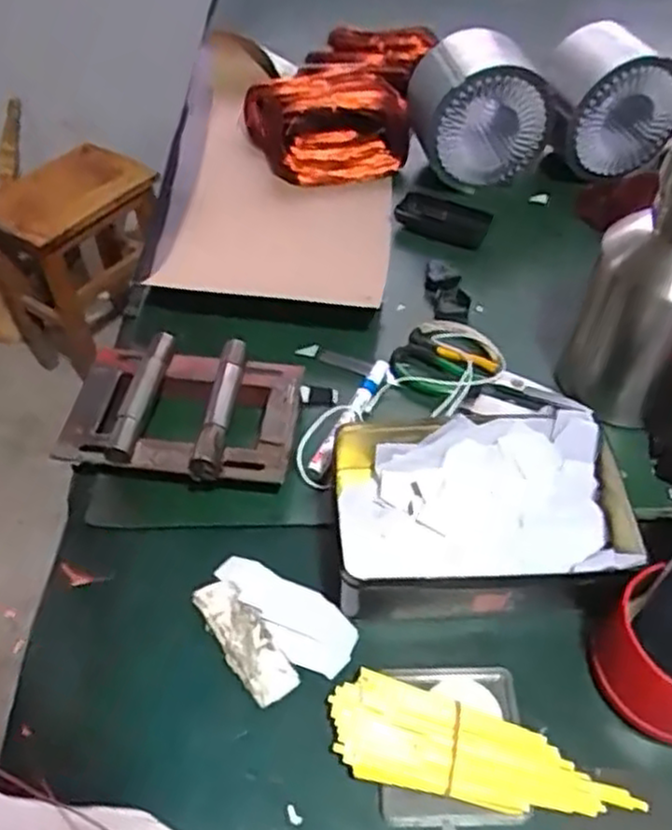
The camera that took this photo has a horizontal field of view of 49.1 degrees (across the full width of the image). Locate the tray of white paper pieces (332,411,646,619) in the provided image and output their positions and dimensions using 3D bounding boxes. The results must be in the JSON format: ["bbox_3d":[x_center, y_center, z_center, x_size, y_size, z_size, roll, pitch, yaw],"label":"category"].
[{"bbox_3d":[0.113,0.074,0.571,0.221,0.063,0.149,-3,49,-1],"label":"tray of white paper pieces"}]

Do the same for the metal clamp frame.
[{"bbox_3d":[-0.133,-0.001,0.645,0.192,0.051,0.139,4,49,5],"label":"metal clamp frame"}]

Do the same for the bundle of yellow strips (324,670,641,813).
[{"bbox_3d":[0.091,0.219,0.476,0.191,0.027,0.062,11,50,11],"label":"bundle of yellow strips"}]

